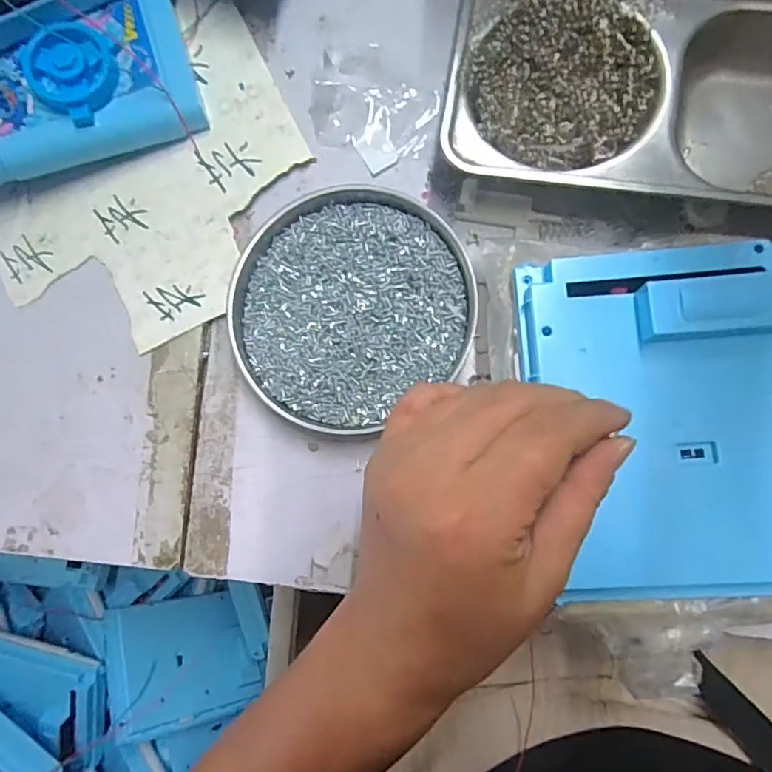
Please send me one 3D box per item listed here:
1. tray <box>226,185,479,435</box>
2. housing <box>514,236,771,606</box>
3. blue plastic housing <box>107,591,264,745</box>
[{"bbox_3d":[-0.022,-0.047,0.314,0.133,0.019,0.131,0,87,7],"label":"tray"},{"bbox_3d":[0.130,0.014,0.243,0.124,0.020,0.157,-6,86,7],"label":"housing"},{"bbox_3d":[-0.214,0.295,0.590,0.024,0.147,0.125,-42,52,39],"label":"blue plastic housing"}]

